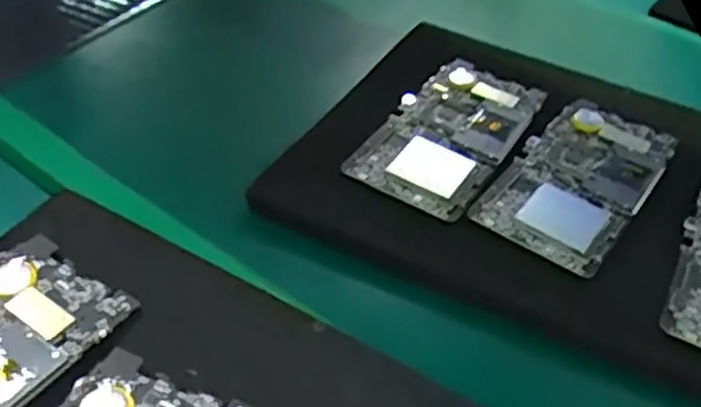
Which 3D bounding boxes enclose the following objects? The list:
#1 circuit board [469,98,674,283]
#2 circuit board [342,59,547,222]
[{"bbox_3d":[0.133,-0.017,0.412,0.071,0.006,0.144,28,48,24],"label":"circuit board"},{"bbox_3d":[0.062,-0.045,0.434,0.071,0.008,0.143,24,47,21],"label":"circuit board"}]

